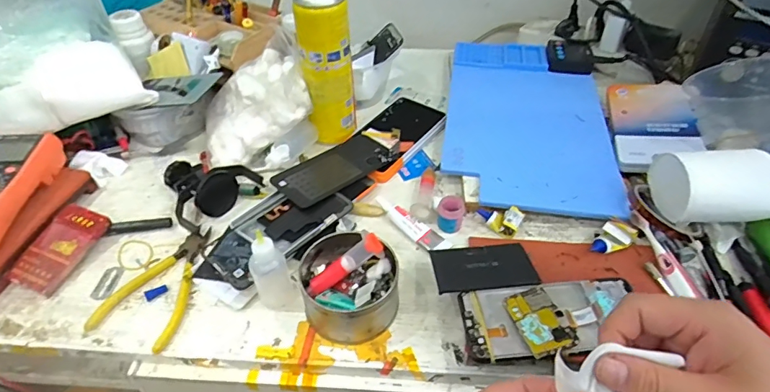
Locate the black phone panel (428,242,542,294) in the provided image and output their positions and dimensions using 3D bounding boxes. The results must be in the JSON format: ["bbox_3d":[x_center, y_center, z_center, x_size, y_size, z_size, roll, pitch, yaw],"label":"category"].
[{"bbox_3d":[0.099,0.070,0.485,0.099,0.008,0.065,-4,35,-4],"label":"black phone panel"}]

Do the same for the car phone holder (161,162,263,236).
[{"bbox_3d":[-0.226,-0.015,0.586,0.096,0.042,0.108,25,50,25],"label":"car phone holder"}]

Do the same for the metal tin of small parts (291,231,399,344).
[{"bbox_3d":[-0.037,0.085,0.470,0.096,0.069,0.098,-1,44,1],"label":"metal tin of small parts"}]

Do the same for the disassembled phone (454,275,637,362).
[{"bbox_3d":[0.151,0.109,0.433,0.157,0.012,0.074,-7,39,-2],"label":"disassembled phone"}]

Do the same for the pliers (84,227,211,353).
[{"bbox_3d":[-0.245,0.091,0.511,0.088,0.012,0.143,6,45,8],"label":"pliers"}]

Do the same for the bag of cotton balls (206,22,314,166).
[{"bbox_3d":[-0.177,-0.125,0.639,0.145,0.121,0.119,-15,46,-13],"label":"bag of cotton balls"}]

